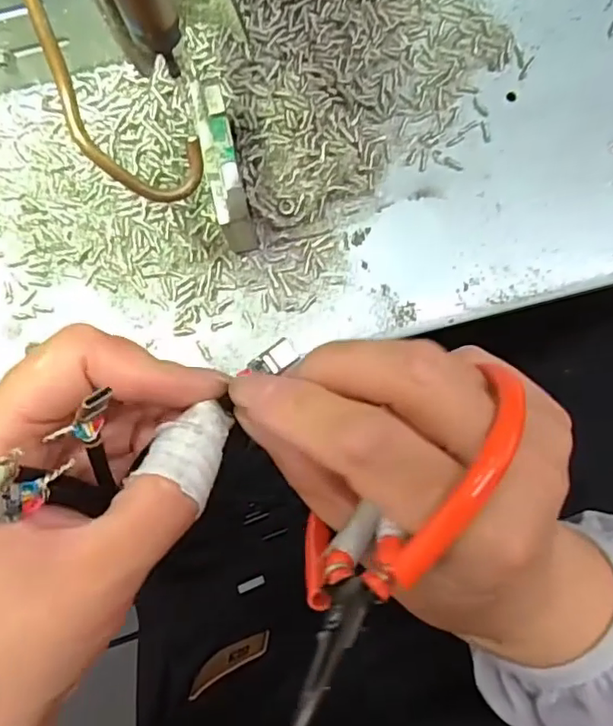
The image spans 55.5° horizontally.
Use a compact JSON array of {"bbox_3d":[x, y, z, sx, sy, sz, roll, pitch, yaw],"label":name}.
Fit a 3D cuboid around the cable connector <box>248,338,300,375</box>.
[{"bbox_3d":[-0.009,-0.001,0.171,0.014,0.004,0.007,-38,86,-5],"label":"cable connector"}]

